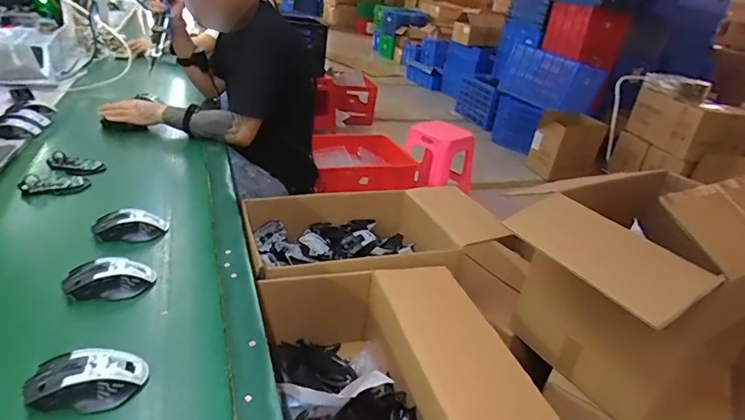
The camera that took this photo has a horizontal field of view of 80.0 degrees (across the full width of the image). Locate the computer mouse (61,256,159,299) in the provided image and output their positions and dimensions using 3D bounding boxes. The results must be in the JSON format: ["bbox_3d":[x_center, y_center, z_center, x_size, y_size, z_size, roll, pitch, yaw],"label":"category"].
[{"bbox_3d":[-0.383,0.103,0.650,0.116,0.050,0.058,-3,29,-21],"label":"computer mouse"}]

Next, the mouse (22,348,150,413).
[{"bbox_3d":[-0.318,0.191,0.499,0.116,0.045,0.064,0,28,-15],"label":"mouse"}]

